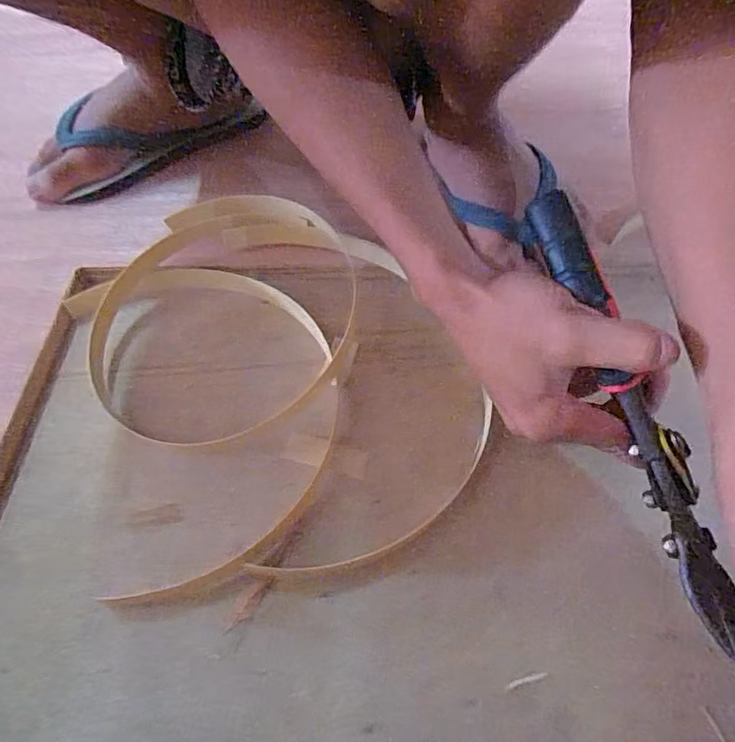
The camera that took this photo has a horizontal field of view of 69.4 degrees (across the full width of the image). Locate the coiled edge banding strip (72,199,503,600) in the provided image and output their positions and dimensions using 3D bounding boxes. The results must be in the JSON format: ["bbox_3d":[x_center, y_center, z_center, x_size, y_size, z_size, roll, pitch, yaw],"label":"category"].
[{"bbox_3d":[-0.083,-0.006,0.399,0.252,0.044,0.334,-23,65,-8],"label":"coiled edge banding strip"}]

